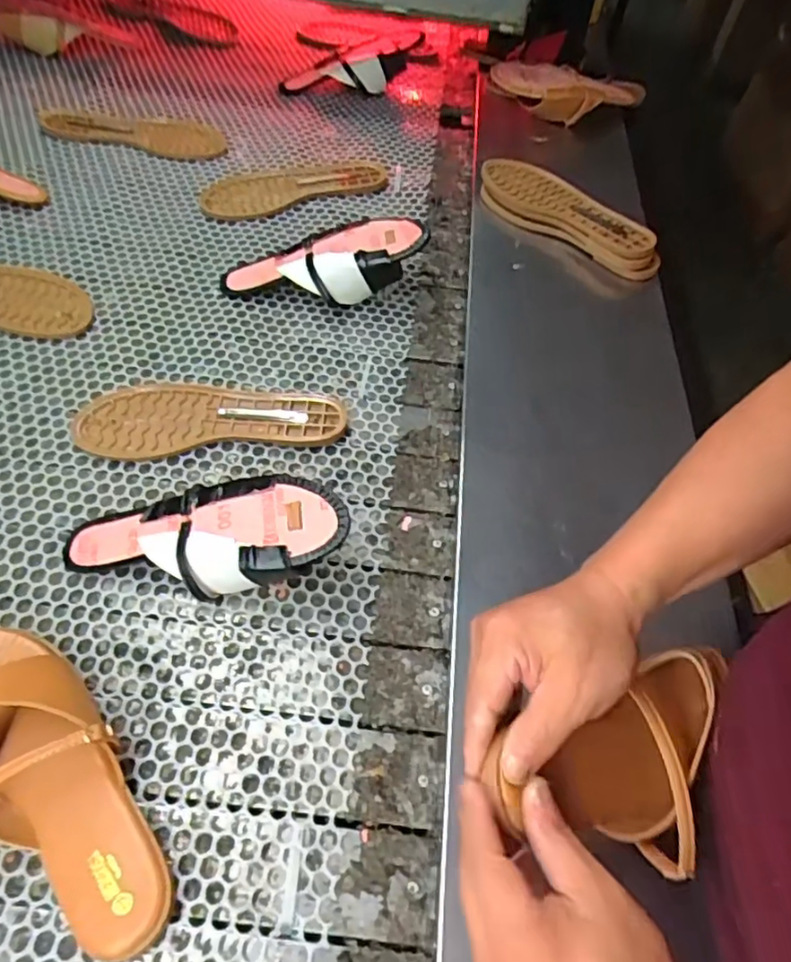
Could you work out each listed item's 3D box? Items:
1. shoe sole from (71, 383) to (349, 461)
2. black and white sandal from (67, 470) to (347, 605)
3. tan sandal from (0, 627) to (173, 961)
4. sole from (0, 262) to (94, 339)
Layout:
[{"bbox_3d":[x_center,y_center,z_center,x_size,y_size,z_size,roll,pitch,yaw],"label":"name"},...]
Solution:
[{"bbox_3d":[-0.181,-0.064,0.609,0.255,0.010,0.092,-3,57,-7],"label":"shoe sole"},{"bbox_3d":[-0.158,0.048,0.514,0.248,0.048,0.097,-5,56,11],"label":"black and white sandal"},{"bbox_3d":[-0.238,0.190,0.405,0.251,0.067,0.088,41,62,20],"label":"tan sandal"},{"bbox_3d":[-0.460,-0.224,0.688,0.256,0.018,0.103,17,57,7],"label":"sole"}]

